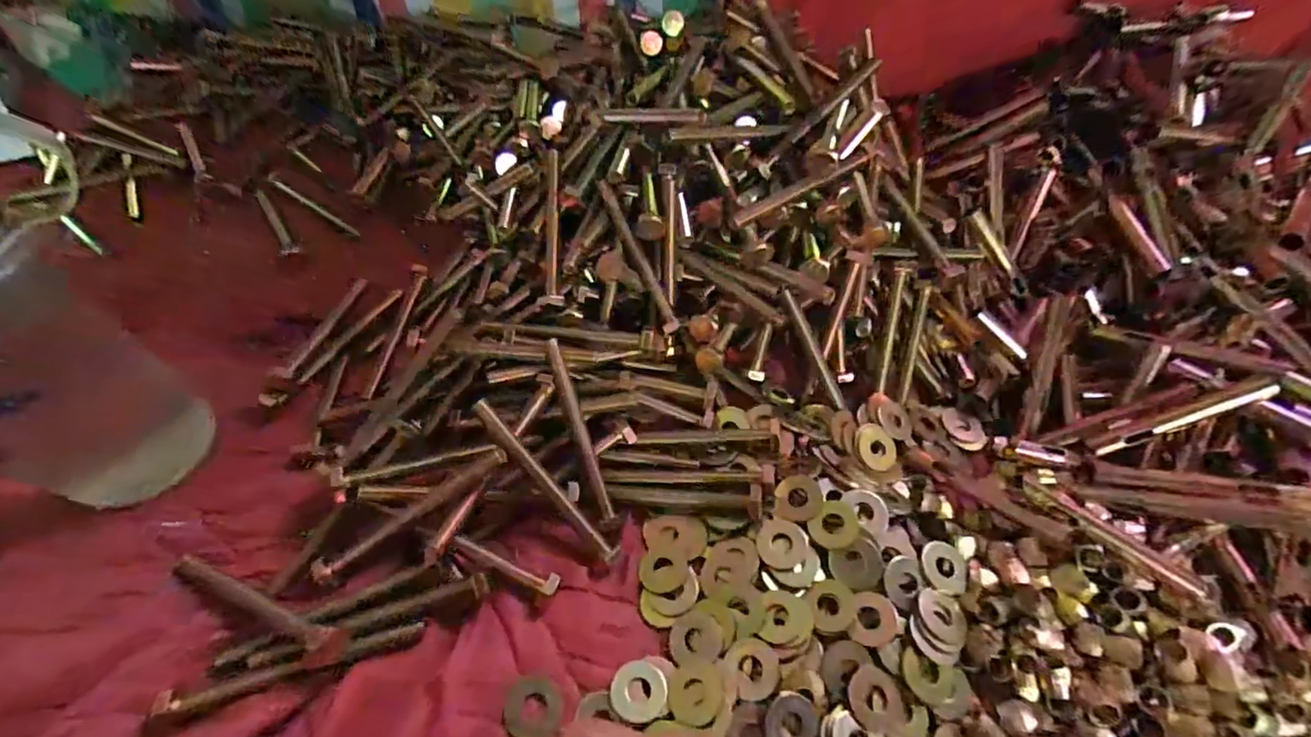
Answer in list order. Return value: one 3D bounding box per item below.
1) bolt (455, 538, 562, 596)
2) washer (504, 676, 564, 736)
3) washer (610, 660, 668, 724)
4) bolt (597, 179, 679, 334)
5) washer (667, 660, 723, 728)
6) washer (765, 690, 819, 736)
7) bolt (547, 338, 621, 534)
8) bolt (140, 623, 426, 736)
[{"bbox_3d":[-0.071,0.091,0.266,0.052,0.007,0.009,17,52,10],"label":"bolt"},{"bbox_3d":[-0.051,0.143,0.240,0.024,0.004,0.023,11,49,-13],"label":"washer"},{"bbox_3d":[-0.007,0.141,0.249,0.024,0.004,0.024,5,51,0],"label":"washer"},{"bbox_3d":[-0.012,-0.068,0.348,0.010,0.010,0.102,-24,85,-21],"label":"bolt"},{"bbox_3d":[0.017,0.141,0.248,0.023,0.004,0.025,-2,52,10],"label":"washer"},{"bbox_3d":[0.058,0.152,0.242,0.022,0.005,0.024,5,51,1],"label":"washer"},{"bbox_3d":[-0.039,0.035,0.303,0.008,0.007,0.105,-17,83,-16],"label":"bolt"},{"bbox_3d":[-0.148,0.126,0.233,0.097,0.014,0.017,-13,53,-13],"label":"bolt"}]

